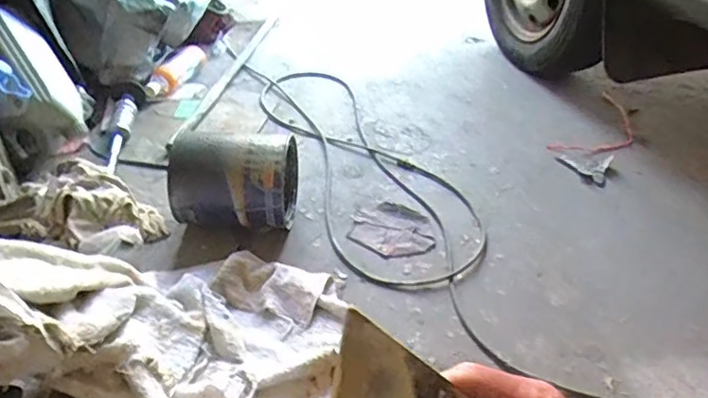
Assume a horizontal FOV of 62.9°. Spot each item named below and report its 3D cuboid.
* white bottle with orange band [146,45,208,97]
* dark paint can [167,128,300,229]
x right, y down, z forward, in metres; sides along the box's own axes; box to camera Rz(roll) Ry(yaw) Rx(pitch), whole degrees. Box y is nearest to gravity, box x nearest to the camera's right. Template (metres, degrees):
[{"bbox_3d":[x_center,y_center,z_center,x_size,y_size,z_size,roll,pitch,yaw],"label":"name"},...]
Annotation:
[{"bbox_3d":[-0.439,-0.321,1.452,0.047,0.061,0.223,18,41,17],"label":"white bottle with orange band"},{"bbox_3d":[-0.210,-0.031,1.018,0.204,0.158,0.148,3,39,2],"label":"dark paint can"}]

